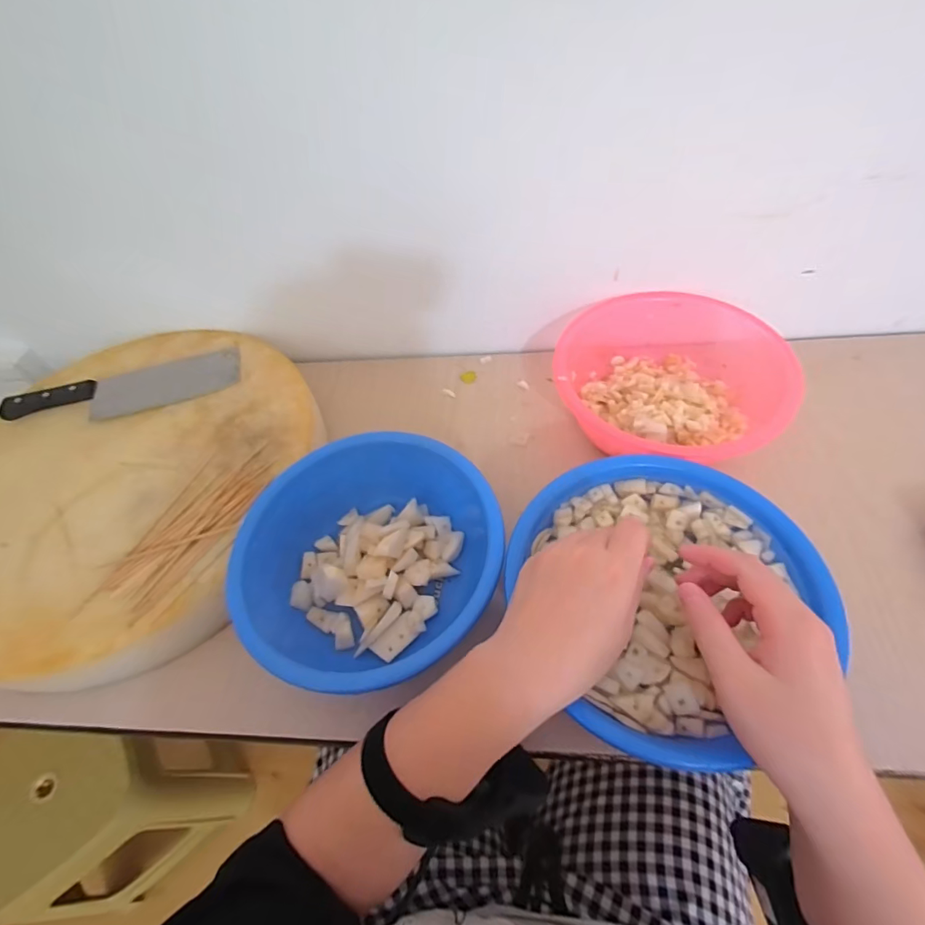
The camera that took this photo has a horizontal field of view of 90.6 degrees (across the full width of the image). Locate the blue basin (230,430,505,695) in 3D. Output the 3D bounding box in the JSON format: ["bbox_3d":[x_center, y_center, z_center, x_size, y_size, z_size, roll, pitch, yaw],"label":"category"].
[{"bbox_3d":[-0.076,0.085,0.413,0.215,0.097,0.204,-4,54,6],"label":"blue basin"}]

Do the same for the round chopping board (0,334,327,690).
[{"bbox_3d":[-0.361,0.011,0.482,0.384,0.038,0.385,5,56,12],"label":"round chopping board"}]

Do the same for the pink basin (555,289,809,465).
[{"bbox_3d":[0.223,-0.085,0.492,0.204,0.091,0.192,-4,54,6],"label":"pink basin"}]

